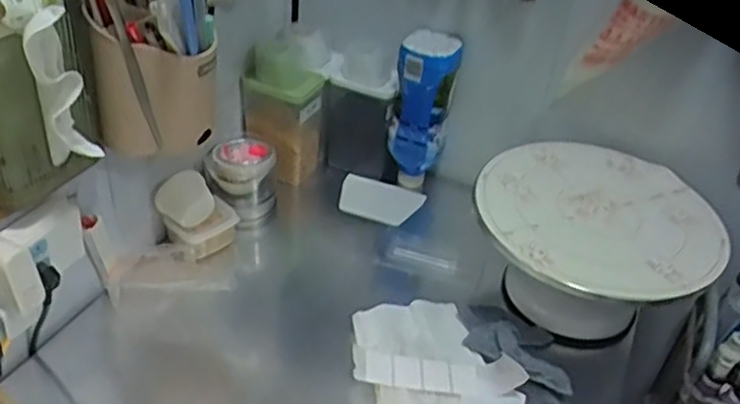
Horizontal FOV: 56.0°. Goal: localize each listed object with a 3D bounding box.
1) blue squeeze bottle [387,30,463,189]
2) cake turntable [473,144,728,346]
[{"bbox_3d":[0.076,-0.131,1.034,0.088,0.218,0.087,9,37,3],"label":"blue squeeze bottle"},{"bbox_3d":[0.271,0.051,0.880,0.281,0.145,0.304,4,37,-3],"label":"cake turntable"}]

